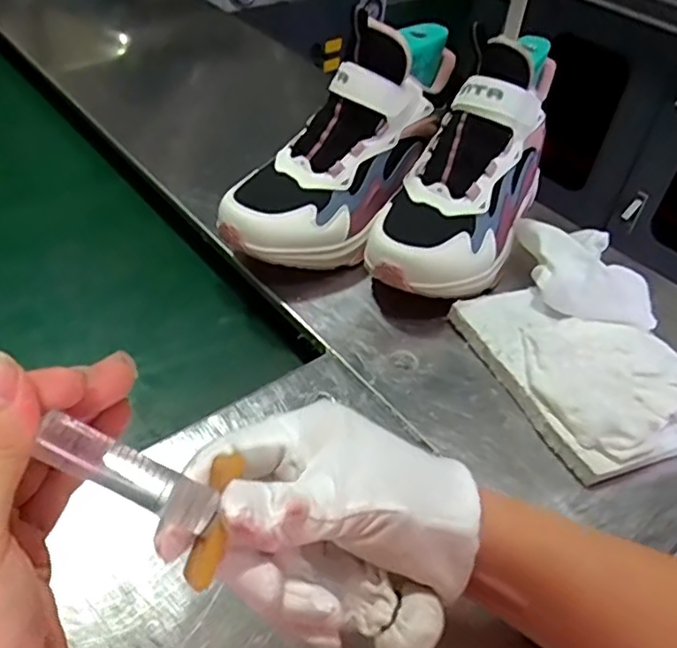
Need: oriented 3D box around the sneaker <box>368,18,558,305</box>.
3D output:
[{"bbox_3d":[0.112,-0.125,0.505,0.088,0.115,0.242,26,79,20],"label":"sneaker"}]

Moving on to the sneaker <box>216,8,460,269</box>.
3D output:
[{"bbox_3d":[0.010,-0.150,0.497,0.093,0.103,0.248,34,80,26],"label":"sneaker"}]

